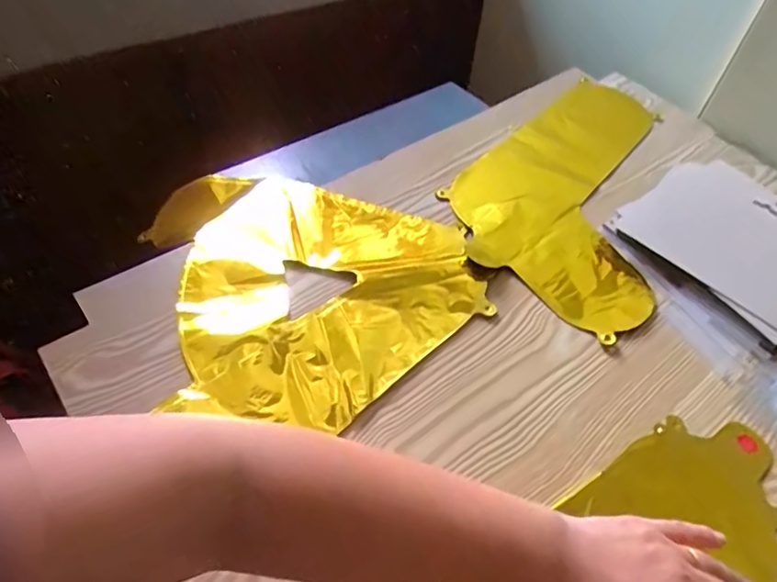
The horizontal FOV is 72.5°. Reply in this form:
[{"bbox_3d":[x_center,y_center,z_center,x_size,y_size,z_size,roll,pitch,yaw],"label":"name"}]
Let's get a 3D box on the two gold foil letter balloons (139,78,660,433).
[{"bbox_3d":[0.091,-0.071,0.577,0.633,0.041,0.352,-17,54,-18],"label":"two gold foil letter balloons"}]

